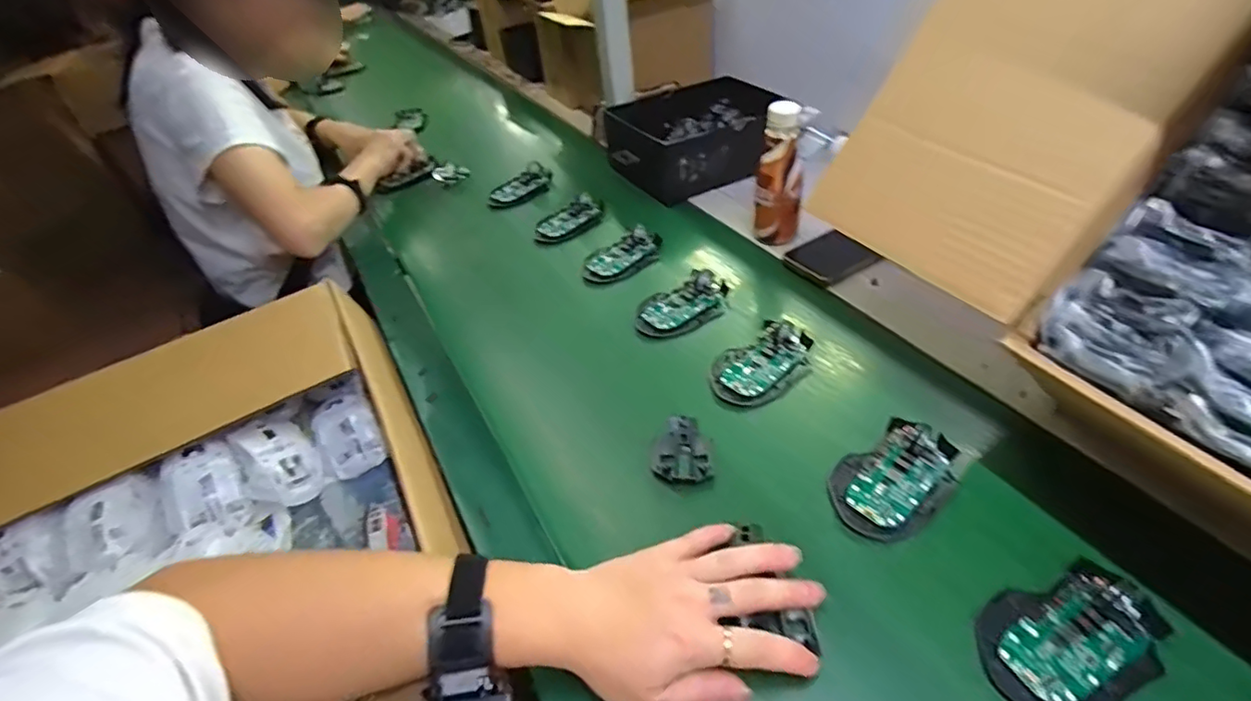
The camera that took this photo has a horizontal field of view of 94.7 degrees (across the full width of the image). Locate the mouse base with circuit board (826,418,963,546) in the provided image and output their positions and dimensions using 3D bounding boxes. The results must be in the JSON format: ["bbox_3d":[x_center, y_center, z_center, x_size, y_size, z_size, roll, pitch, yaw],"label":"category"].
[{"bbox_3d":[0.216,0.098,0.457,0.111,0.022,0.073,-35,48,-28],"label":"mouse base with circuit board"}]

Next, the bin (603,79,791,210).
[{"bbox_3d":[0.114,-0.333,0.894,0.268,0.082,0.219,-20,42,-15],"label":"bin"}]

